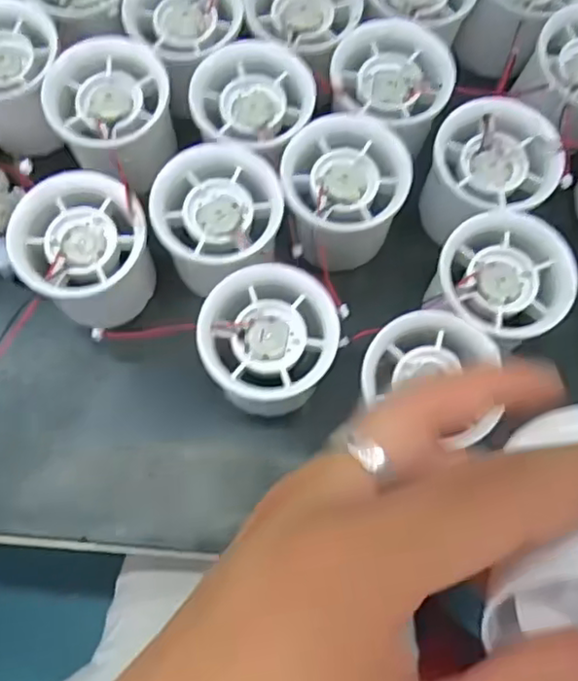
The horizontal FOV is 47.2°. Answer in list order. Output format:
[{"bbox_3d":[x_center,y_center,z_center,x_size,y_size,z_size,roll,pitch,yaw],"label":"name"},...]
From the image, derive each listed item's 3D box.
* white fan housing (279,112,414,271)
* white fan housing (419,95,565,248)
[{"bbox_3d":[0.025,-0.066,0.307,0.055,0.044,0.060,-23,73,-9],"label":"white fan housing"},{"bbox_3d":[0.092,-0.075,0.312,0.054,0.047,0.055,1,71,-2],"label":"white fan housing"}]

